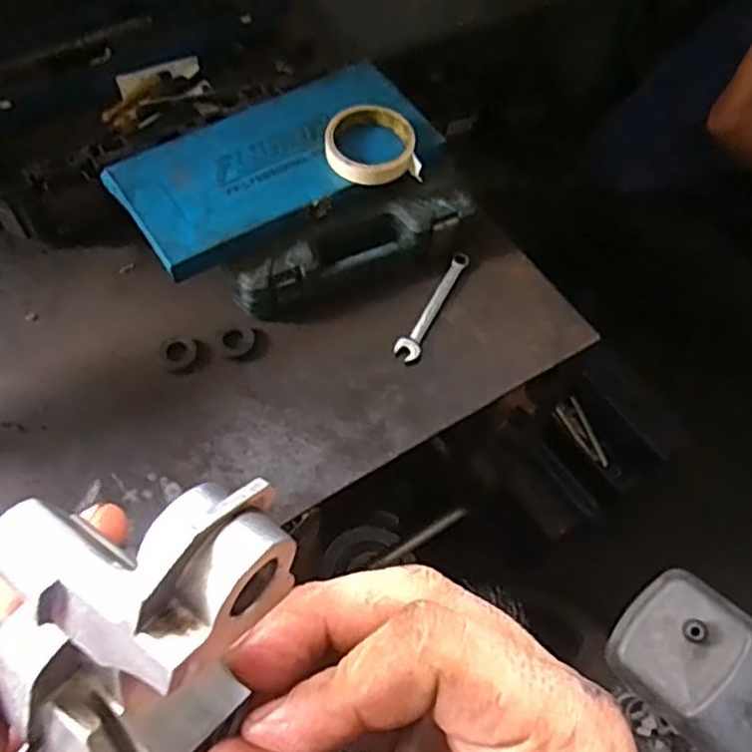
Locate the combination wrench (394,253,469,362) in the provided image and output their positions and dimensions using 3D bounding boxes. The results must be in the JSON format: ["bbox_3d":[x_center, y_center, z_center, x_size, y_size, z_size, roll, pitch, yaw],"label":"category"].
[{"bbox_3d":[0.059,-0.074,0.725,0.025,0.008,0.143,24,63,10],"label":"combination wrench"}]

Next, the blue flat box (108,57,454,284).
[{"bbox_3d":[-0.102,-0.225,0.706,0.306,0.026,0.161,-27,66,-17],"label":"blue flat box"}]

